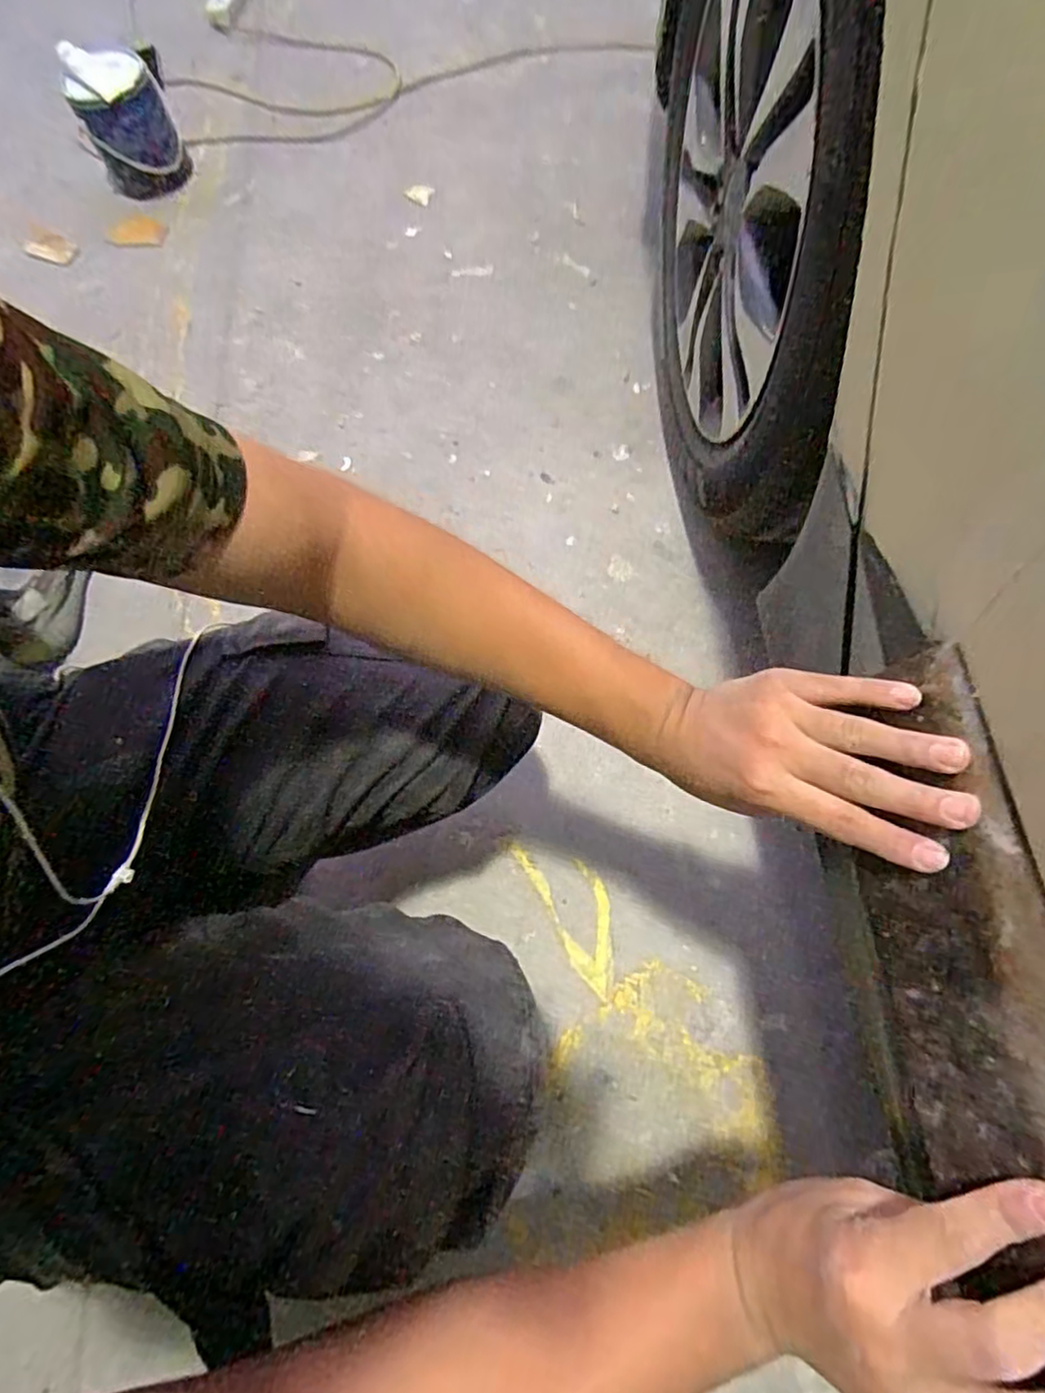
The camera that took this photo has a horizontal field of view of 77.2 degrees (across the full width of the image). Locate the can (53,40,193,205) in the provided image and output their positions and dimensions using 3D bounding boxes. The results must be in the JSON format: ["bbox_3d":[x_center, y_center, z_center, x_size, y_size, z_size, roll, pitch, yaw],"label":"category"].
[{"bbox_3d":[-0.715,-1.044,1.206,0.180,0.183,0.195,-22,69,-2],"label":"can"}]

